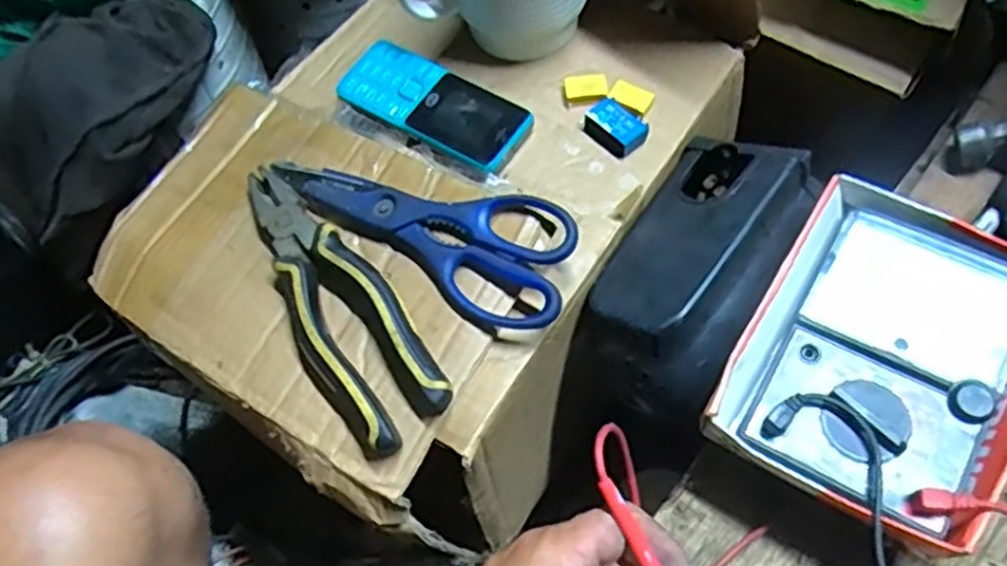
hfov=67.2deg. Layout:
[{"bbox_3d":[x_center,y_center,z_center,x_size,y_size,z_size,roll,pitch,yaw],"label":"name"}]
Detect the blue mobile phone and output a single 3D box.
[{"bbox_3d":[-0.046,-0.116,0.488,0.124,0.011,0.057,29,65,20],"label":"blue mobile phone"}]

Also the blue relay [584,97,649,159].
[{"bbox_3d":[0.070,-0.098,0.473,0.027,0.013,0.036,-37,63,-17],"label":"blue relay"}]

